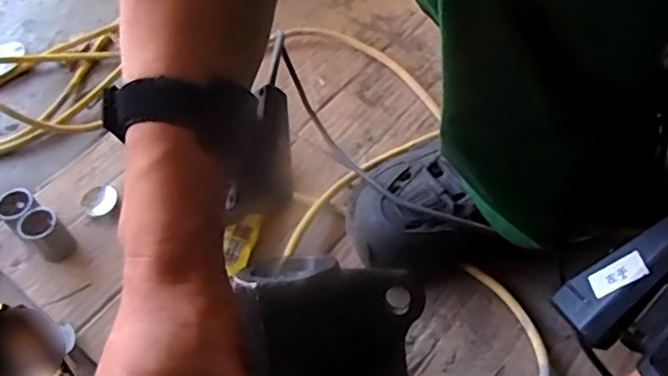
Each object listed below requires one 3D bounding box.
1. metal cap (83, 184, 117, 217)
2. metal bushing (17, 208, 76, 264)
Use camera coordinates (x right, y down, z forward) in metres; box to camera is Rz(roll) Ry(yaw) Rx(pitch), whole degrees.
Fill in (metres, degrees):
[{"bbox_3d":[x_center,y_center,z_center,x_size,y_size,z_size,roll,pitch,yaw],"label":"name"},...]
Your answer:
[{"bbox_3d":[-0.201,0.012,0.534,0.029,0.009,0.034,-29,58,-16],"label":"metal cap"},{"bbox_3d":[-0.232,0.038,0.500,0.028,0.036,0.028,-2,55,2],"label":"metal bushing"}]

